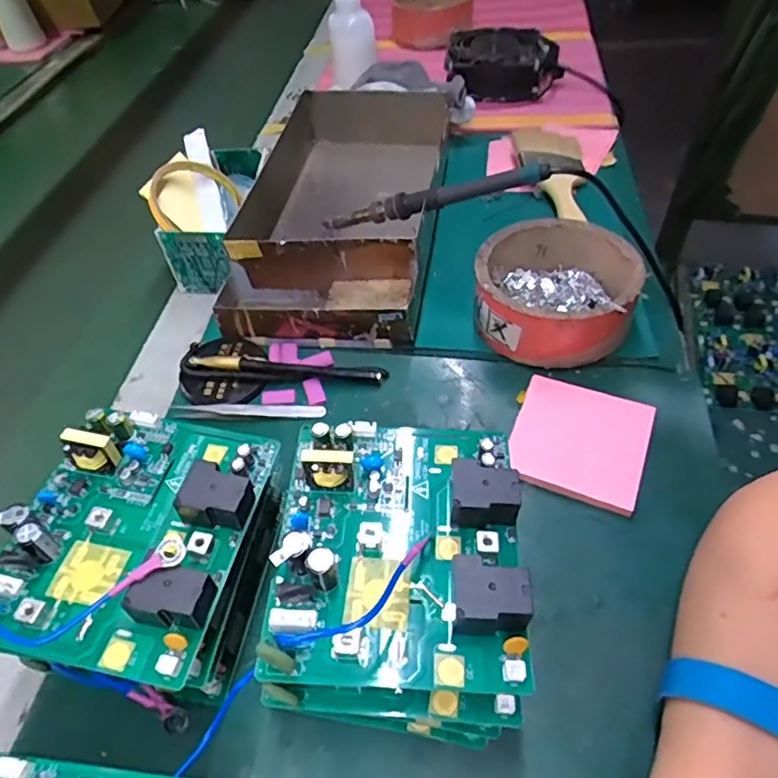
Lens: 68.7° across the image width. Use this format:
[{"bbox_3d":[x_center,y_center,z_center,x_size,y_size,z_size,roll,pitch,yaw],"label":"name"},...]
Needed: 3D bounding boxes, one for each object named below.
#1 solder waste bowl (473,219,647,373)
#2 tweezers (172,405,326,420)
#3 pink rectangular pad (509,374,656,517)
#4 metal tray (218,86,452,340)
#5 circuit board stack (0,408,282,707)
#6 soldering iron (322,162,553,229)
[{"bbox_3d":[0.131,-0.076,0.452,0.116,0.054,0.113,-3,50,4],"label":"solder waste bowl"},{"bbox_3d":[-0.105,0.016,0.426,0.112,0.006,0.013,-4,50,3],"label":"tweezers"},{"bbox_3d":[0.131,0.034,0.390,0.086,0.009,0.086,18,54,20],"label":"pink rectangular pad"},{"bbox_3d":[-0.036,-0.183,0.550,0.171,0.068,0.339,4,51,9],"label":"metal tray"},{"bbox_3d":[-0.120,0.089,0.307,0.122,0.099,0.136,8,52,12],"label":"circuit board stack"},{"bbox_3d":[0.031,-0.158,0.480,0.209,0.017,0.015,-3,47,32],"label":"soldering iron"}]

